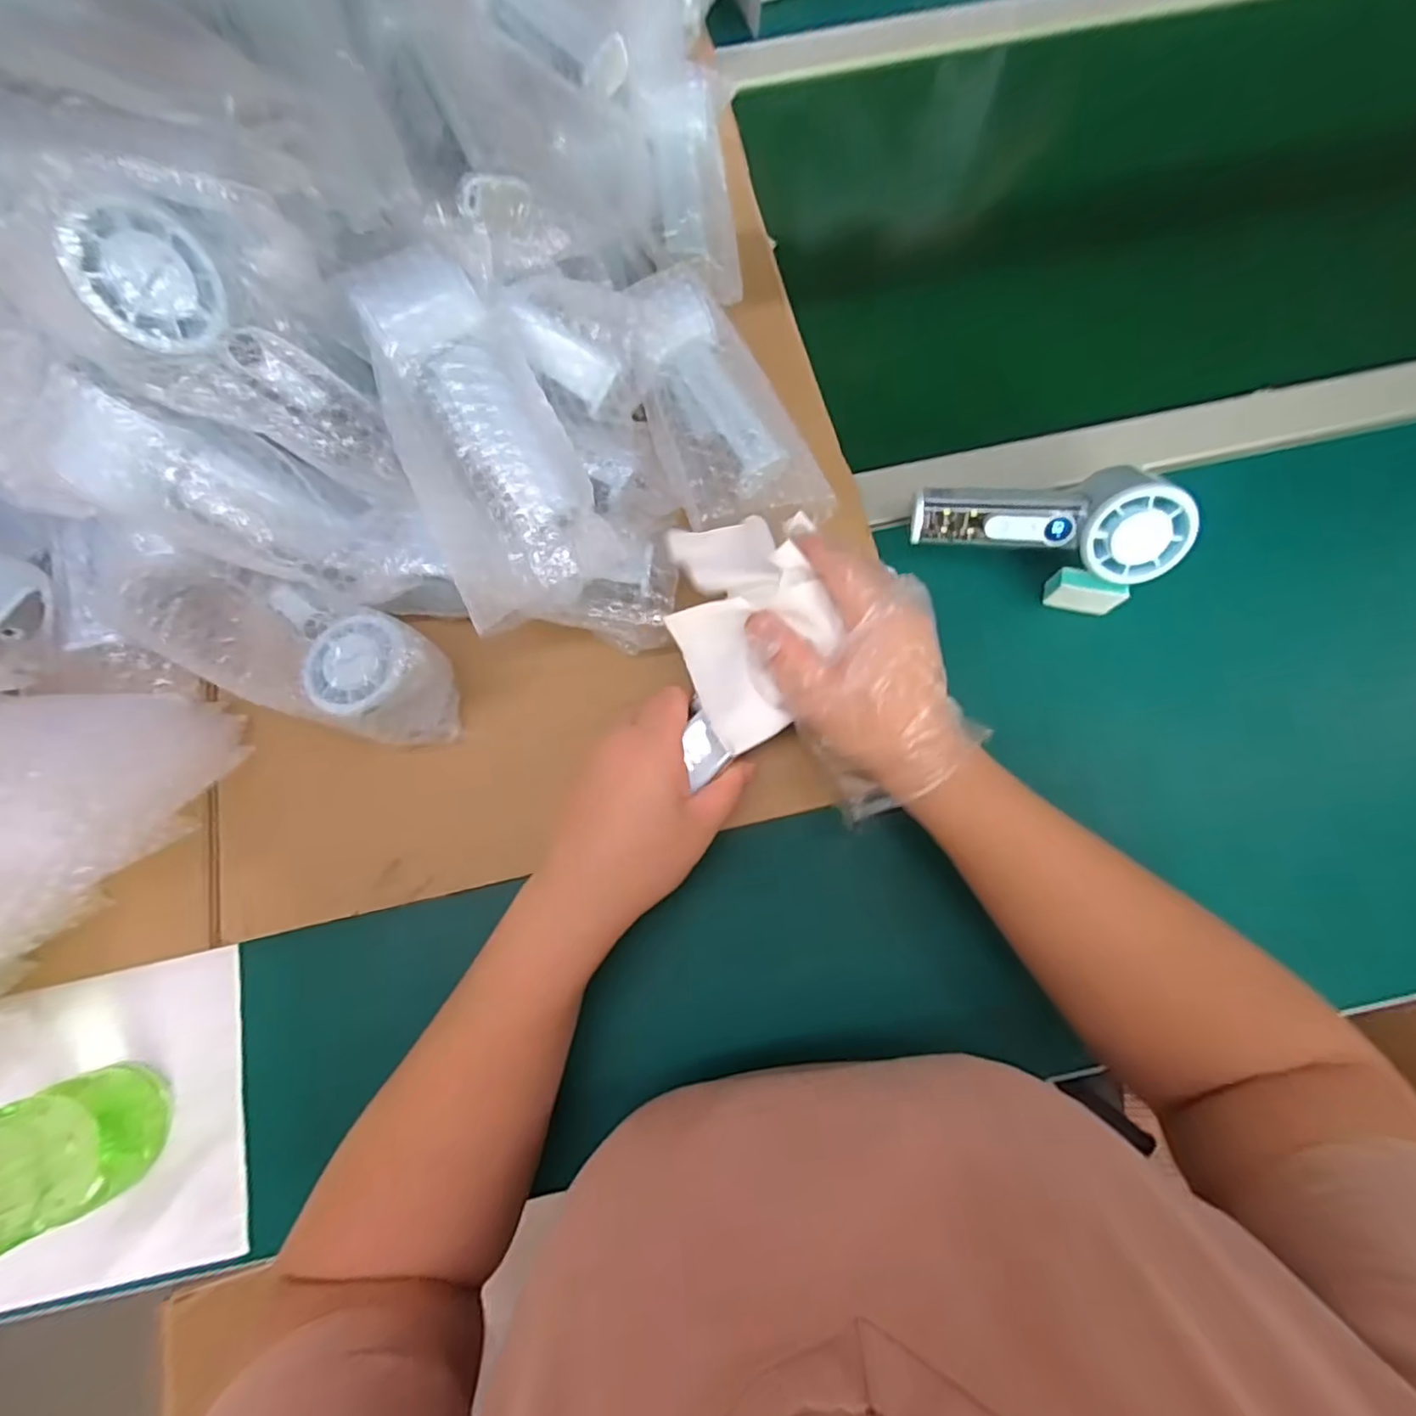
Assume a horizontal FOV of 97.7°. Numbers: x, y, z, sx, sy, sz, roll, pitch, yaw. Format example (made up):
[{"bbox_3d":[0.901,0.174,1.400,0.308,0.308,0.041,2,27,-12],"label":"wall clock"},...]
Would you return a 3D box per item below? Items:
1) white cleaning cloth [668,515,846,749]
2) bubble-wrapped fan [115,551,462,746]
[{"bbox_3d":[0.024,-0.047,0.338,0.083,0.031,0.132,-10,75,-1],"label":"white cleaning cloth"},{"bbox_3d":[-0.237,-0.033,0.350,0.196,0.061,0.068,18,77,6],"label":"bubble-wrapped fan"}]

